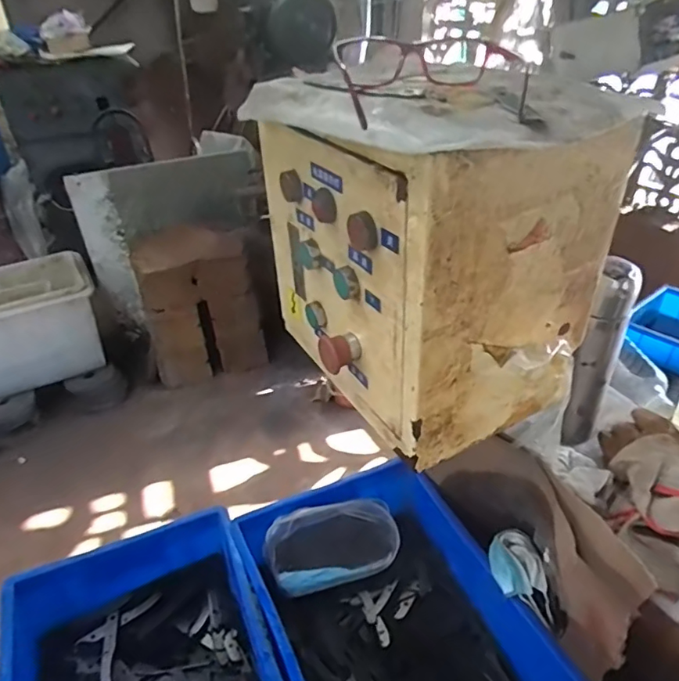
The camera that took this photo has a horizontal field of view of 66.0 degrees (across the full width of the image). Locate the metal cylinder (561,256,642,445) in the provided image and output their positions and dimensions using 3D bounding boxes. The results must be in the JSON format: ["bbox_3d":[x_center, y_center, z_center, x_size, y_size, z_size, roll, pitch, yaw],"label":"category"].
[{"bbox_3d":[0.299,0.023,0.621,0.053,0.234,0.049,21,41,31],"label":"metal cylinder"}]

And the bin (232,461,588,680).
[{"bbox_3d":[0.068,0.361,0.675,0.301,0.118,0.409,-16,36,-19],"label":"bin"}]

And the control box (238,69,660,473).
[{"bbox_3d":[0.068,-0.087,0.513,0.209,0.284,0.292,-22,38,-26],"label":"control box"}]

